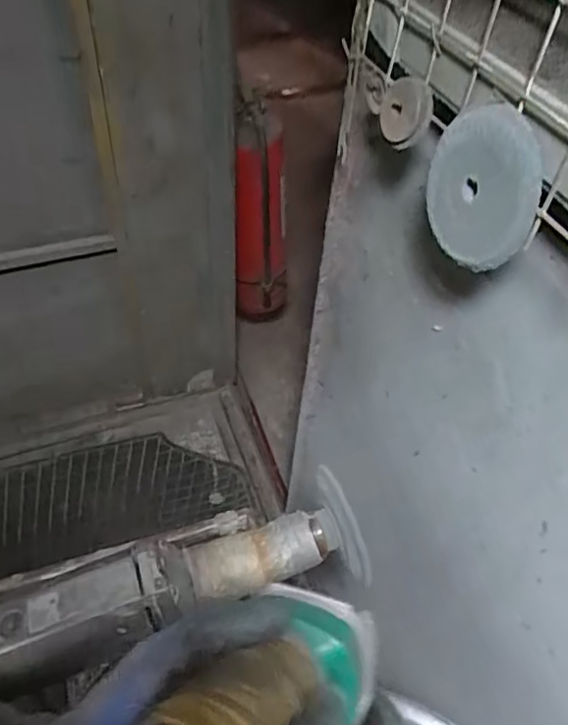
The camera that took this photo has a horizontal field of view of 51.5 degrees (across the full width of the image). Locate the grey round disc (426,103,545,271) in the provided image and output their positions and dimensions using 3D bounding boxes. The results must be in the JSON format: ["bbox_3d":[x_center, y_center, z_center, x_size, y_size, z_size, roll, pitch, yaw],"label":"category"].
[{"bbox_3d":[0.146,-0.129,0.440,0.011,0.114,0.102,-13,38,-28],"label":"grey round disc"}]

